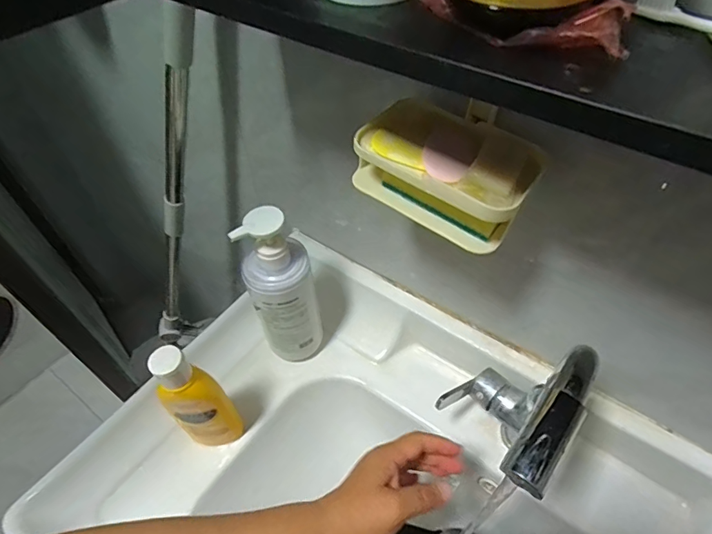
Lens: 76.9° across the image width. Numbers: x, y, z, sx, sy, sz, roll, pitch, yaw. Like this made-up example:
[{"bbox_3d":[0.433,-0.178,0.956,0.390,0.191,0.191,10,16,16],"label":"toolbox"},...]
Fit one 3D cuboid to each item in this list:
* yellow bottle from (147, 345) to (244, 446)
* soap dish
[{"bbox_3d":[-0.169,0.142,0.483,0.060,0.183,0.040,-14,49,-9],"label":"yellow bottle"},{"bbox_3d":[0.074,-0.077,0.359,0.137,0.061,0.097,35,60,27],"label":"soap dish"}]

